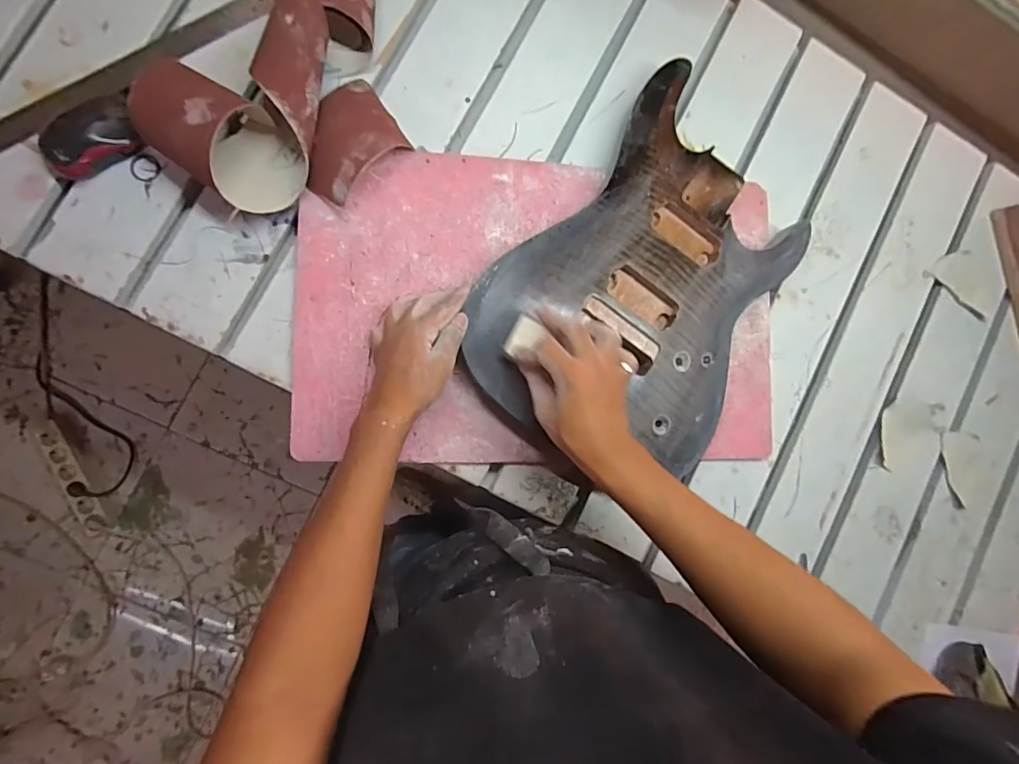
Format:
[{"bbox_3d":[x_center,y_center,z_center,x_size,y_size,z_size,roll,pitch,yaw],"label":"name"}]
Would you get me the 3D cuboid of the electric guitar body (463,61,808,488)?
[{"bbox_3d":[0.154,-0.094,0.542,0.289,0.040,0.393,40,83,-5],"label":"electric guitar body"}]

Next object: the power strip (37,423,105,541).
[{"bbox_3d":[-1.033,0.228,1.189,0.059,0.042,0.290,-25,92,-9],"label":"power strip"}]

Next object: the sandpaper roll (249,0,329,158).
[{"bbox_3d":[-0.212,-0.308,0.502,0.058,0.078,0.158,7,87,-8],"label":"sandpaper roll"}]

